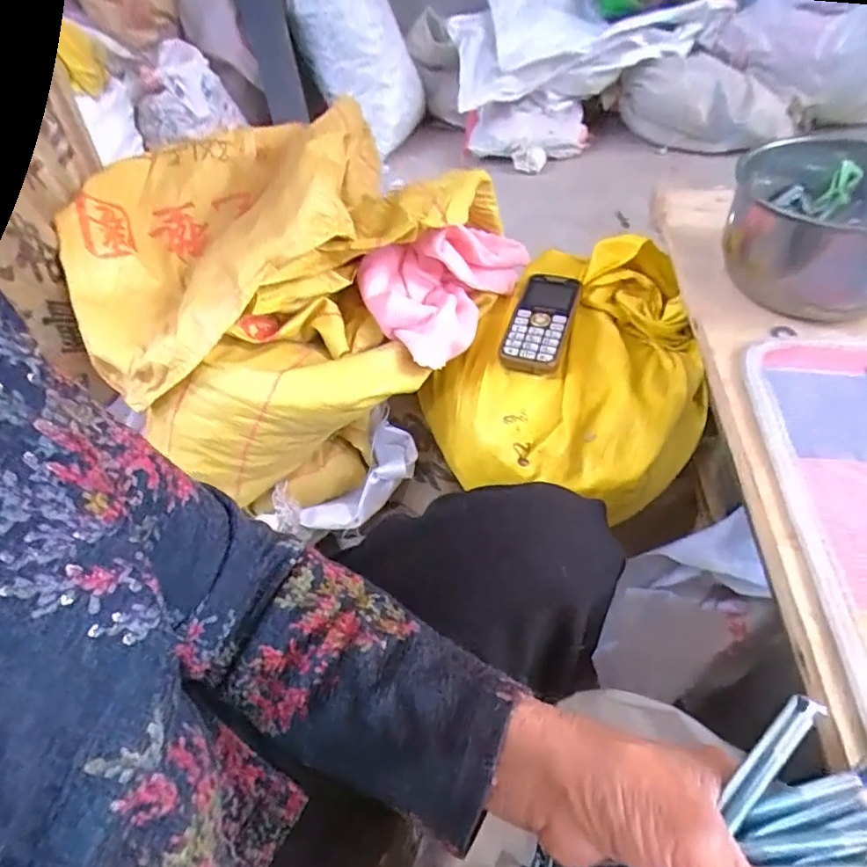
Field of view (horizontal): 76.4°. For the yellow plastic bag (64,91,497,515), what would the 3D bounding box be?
[{"bbox_3d":[-0.154,-0.137,0.602,0.360,0.293,0.312,15,53,19],"label":"yellow plastic bag"}]

